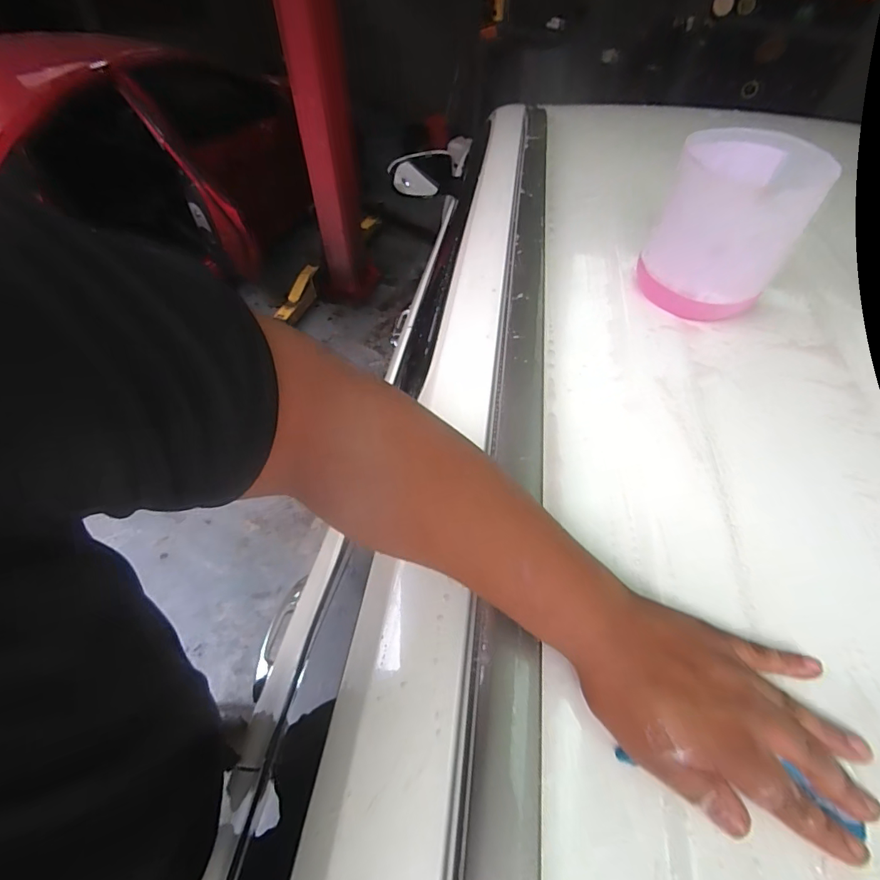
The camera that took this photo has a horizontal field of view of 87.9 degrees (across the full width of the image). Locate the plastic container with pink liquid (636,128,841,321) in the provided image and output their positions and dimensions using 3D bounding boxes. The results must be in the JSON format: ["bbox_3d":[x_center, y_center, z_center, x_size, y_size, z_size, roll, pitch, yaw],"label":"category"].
[{"bbox_3d":[0.326,-0.238,0.529,0.140,0.155,0.149,27,57,20],"label":"plastic container with pink liquid"}]

